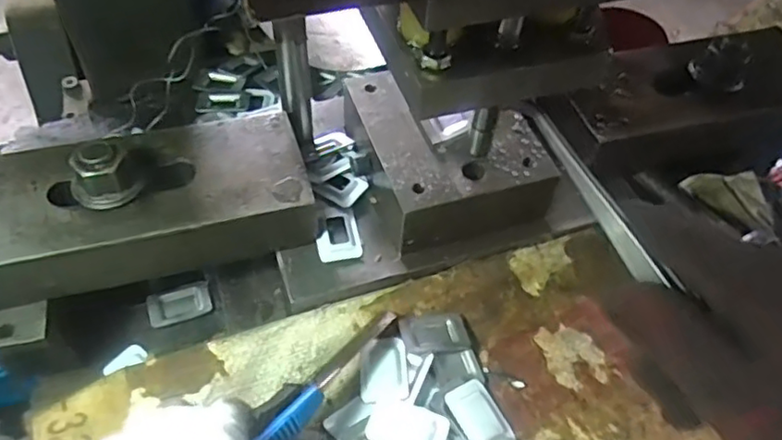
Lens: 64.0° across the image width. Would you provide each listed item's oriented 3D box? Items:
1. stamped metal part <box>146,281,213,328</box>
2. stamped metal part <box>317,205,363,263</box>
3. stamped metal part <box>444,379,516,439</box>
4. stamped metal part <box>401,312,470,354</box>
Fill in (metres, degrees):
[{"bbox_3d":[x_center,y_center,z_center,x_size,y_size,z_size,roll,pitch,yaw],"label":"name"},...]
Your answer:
[{"bbox_3d":[-0.144,0.057,0.425,0.041,0.005,0.027,-12,54,-13],"label":"stamped metal part"},{"bbox_3d":[-0.034,0.007,0.389,0.026,0.007,0.039,-9,53,-11],"label":"stamped metal part"},{"bbox_3d":[0.048,0.107,0.344,0.027,0.008,0.036,-22,57,-19],"label":"stamped metal part"},{"bbox_3d":[0.026,0.067,0.372,0.039,0.006,0.026,-9,53,-11],"label":"stamped metal part"}]

